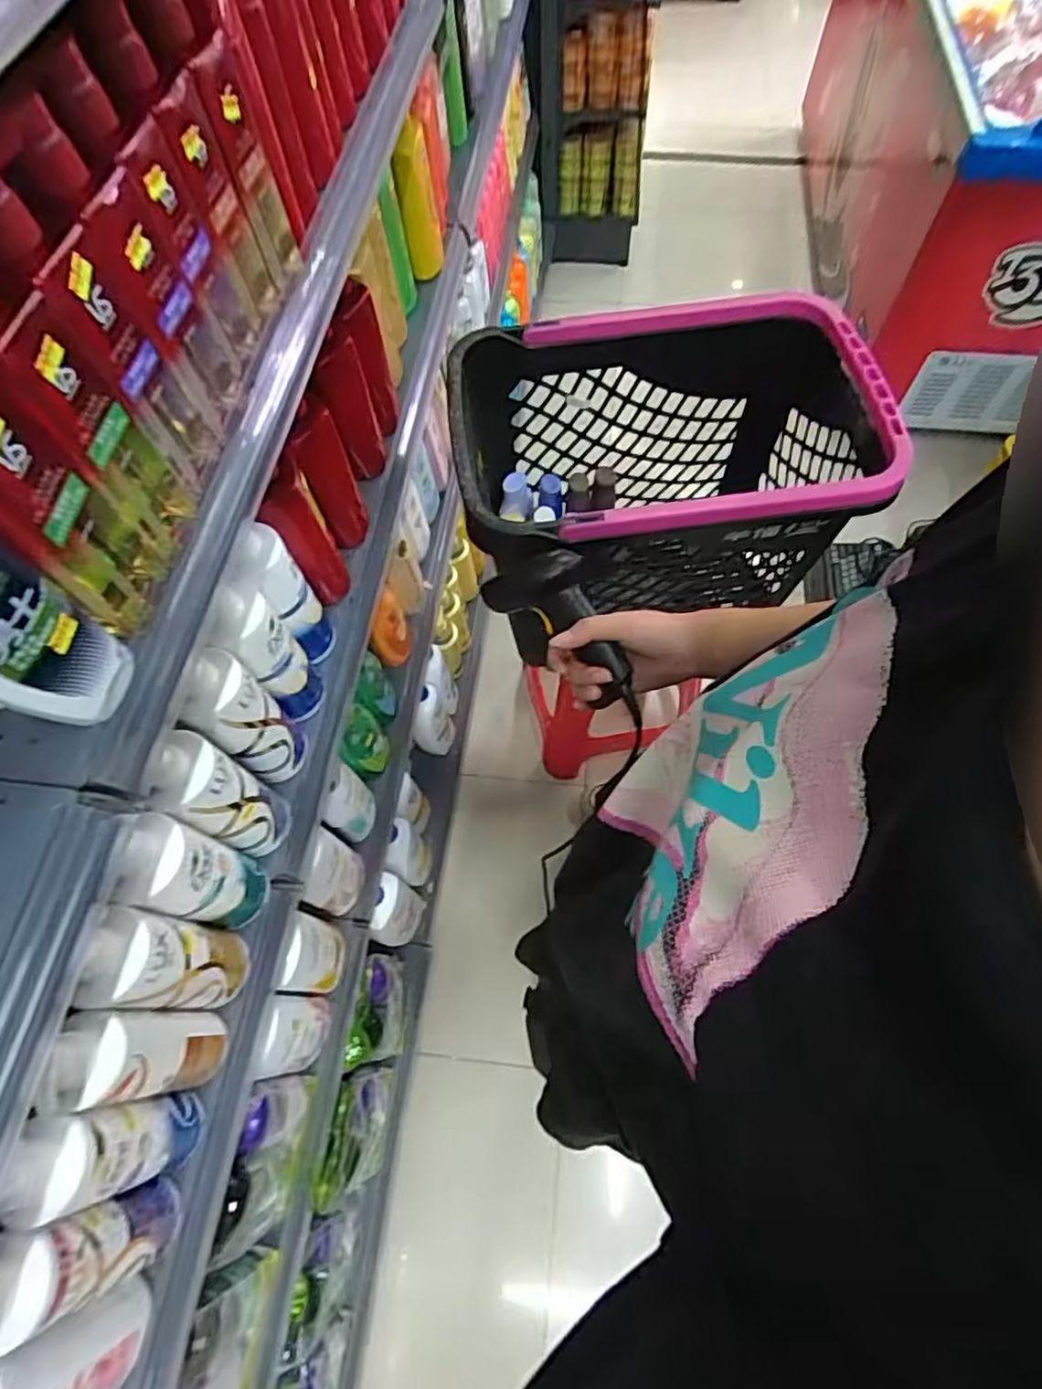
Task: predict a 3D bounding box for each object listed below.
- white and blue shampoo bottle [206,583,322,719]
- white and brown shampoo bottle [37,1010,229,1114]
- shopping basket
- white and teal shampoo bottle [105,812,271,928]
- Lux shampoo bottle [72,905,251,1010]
[{"bbox_3d":[-0.267,-0.042,0.714,0.040,0.201,0.081,8,64,5],"label":"white and blue shampoo bottle"},{"bbox_3d":[-0.312,0.301,0.548,0.042,0.198,0.063,-5,64,-1],"label":"white and brown shampoo bottle"},{"bbox_3d":[0.206,-0.316,0.991,0.573,0.316,0.378,-9,64,-3],"label":"shopping basket"},{"bbox_3d":[-0.297,0.169,0.606,0.045,0.203,0.070,7,64,5],"label":"white and teal shampoo bottle"},{"bbox_3d":[-0.306,0.239,0.580,0.046,0.210,0.074,10,65,6],"label":"Lux shampoo bottle"}]

